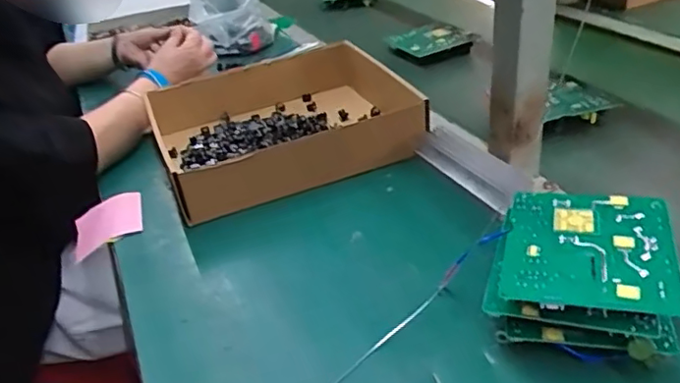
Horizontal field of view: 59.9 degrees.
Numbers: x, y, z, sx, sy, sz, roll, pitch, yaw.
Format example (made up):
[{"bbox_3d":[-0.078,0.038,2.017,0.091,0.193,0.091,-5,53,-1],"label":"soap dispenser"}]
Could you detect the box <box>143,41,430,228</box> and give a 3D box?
[{"bbox_3d":[-0.061,-0.090,0.750,0.319,0.079,0.247,-17,34,-16],"label":"box"}]

